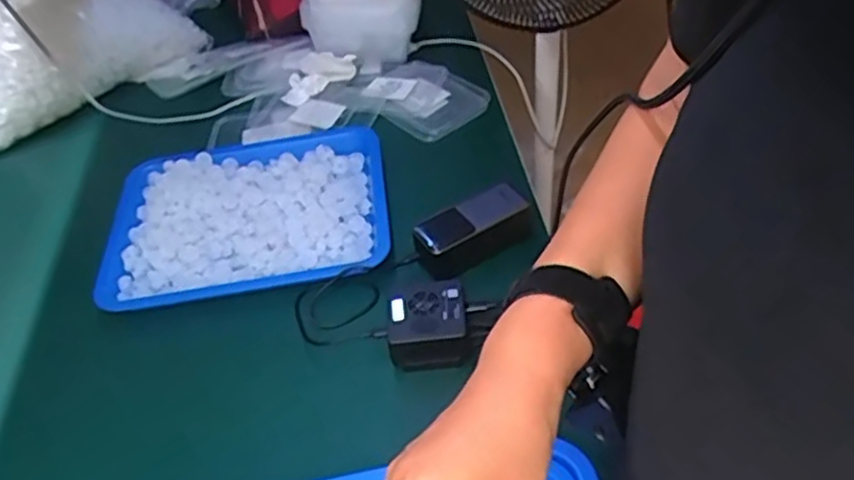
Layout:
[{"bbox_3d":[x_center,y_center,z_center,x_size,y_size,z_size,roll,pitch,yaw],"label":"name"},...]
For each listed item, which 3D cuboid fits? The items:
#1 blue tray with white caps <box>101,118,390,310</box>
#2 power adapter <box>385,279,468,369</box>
[{"bbox_3d":[-0.214,-0.042,0.847,0.330,0.036,0.259,-10,45,-2],"label":"blue tray with white caps"},{"bbox_3d":[0.001,0.088,0.706,0.077,0.060,0.072,-6,45,2],"label":"power adapter"}]

